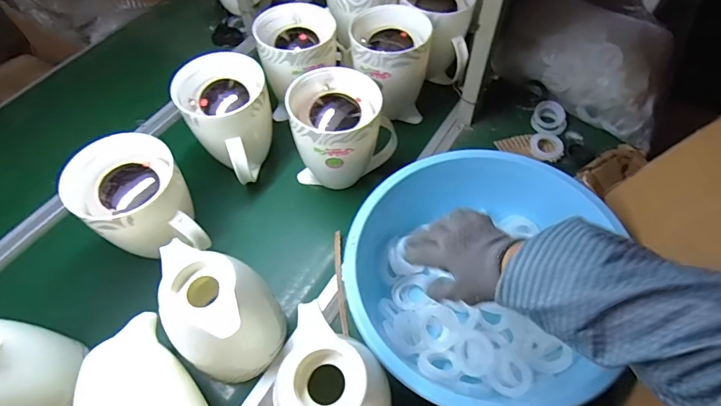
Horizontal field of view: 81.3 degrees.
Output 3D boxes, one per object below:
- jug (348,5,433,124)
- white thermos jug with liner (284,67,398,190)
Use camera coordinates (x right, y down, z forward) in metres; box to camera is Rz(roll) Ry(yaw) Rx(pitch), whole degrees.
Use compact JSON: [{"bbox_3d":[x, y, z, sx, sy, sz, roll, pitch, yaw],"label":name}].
[{"bbox_3d":[0.058,-0.264,0.842,0.148,0.186,0.148,-3,57,1],"label":"jug"},{"bbox_3d":[-0.041,-0.120,0.748,0.159,0.179,0.155,-1,57,2],"label":"white thermos jug with liner"}]

